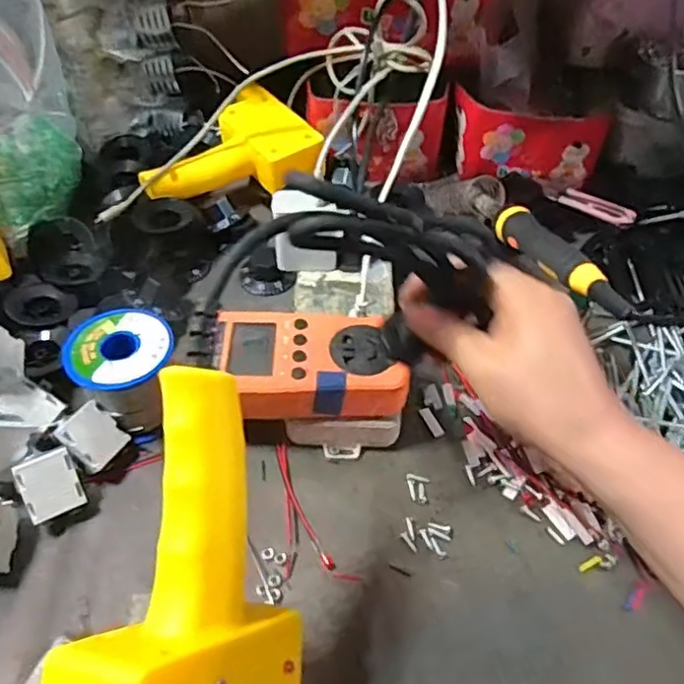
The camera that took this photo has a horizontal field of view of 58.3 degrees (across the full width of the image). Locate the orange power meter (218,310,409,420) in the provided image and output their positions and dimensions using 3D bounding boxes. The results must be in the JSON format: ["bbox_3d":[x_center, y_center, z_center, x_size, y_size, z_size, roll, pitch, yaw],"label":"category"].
[{"bbox_3d":[-0.019,0.013,0.390,0.111,0.030,0.066,-2,49,-4],"label":"orange power meter"}]

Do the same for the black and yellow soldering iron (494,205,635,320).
[{"bbox_3d":[0.123,-0.047,0.348,0.019,0.018,0.135,-6,31,-9],"label":"black and yellow soldering iron"}]

